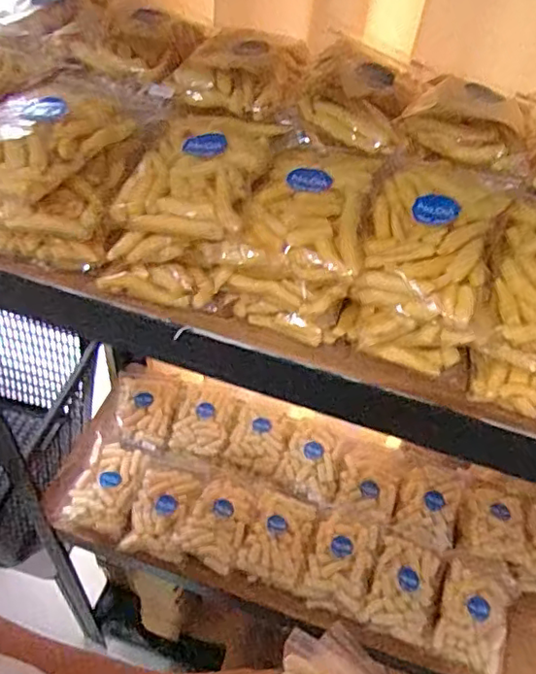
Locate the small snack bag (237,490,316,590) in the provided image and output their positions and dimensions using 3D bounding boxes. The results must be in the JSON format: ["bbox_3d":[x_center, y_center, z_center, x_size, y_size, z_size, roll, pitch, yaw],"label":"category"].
[{"bbox_3d":[0.010,0.261,0.774,0.090,0.032,0.114,14,49,6],"label":"small snack bag"}]

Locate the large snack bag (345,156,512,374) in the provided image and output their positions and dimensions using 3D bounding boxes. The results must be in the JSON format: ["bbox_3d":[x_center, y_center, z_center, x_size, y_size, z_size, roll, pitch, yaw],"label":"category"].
[{"bbox_3d":[0.098,-0.050,0.386,0.084,0.074,0.122,16,50,7],"label":"large snack bag"}]

